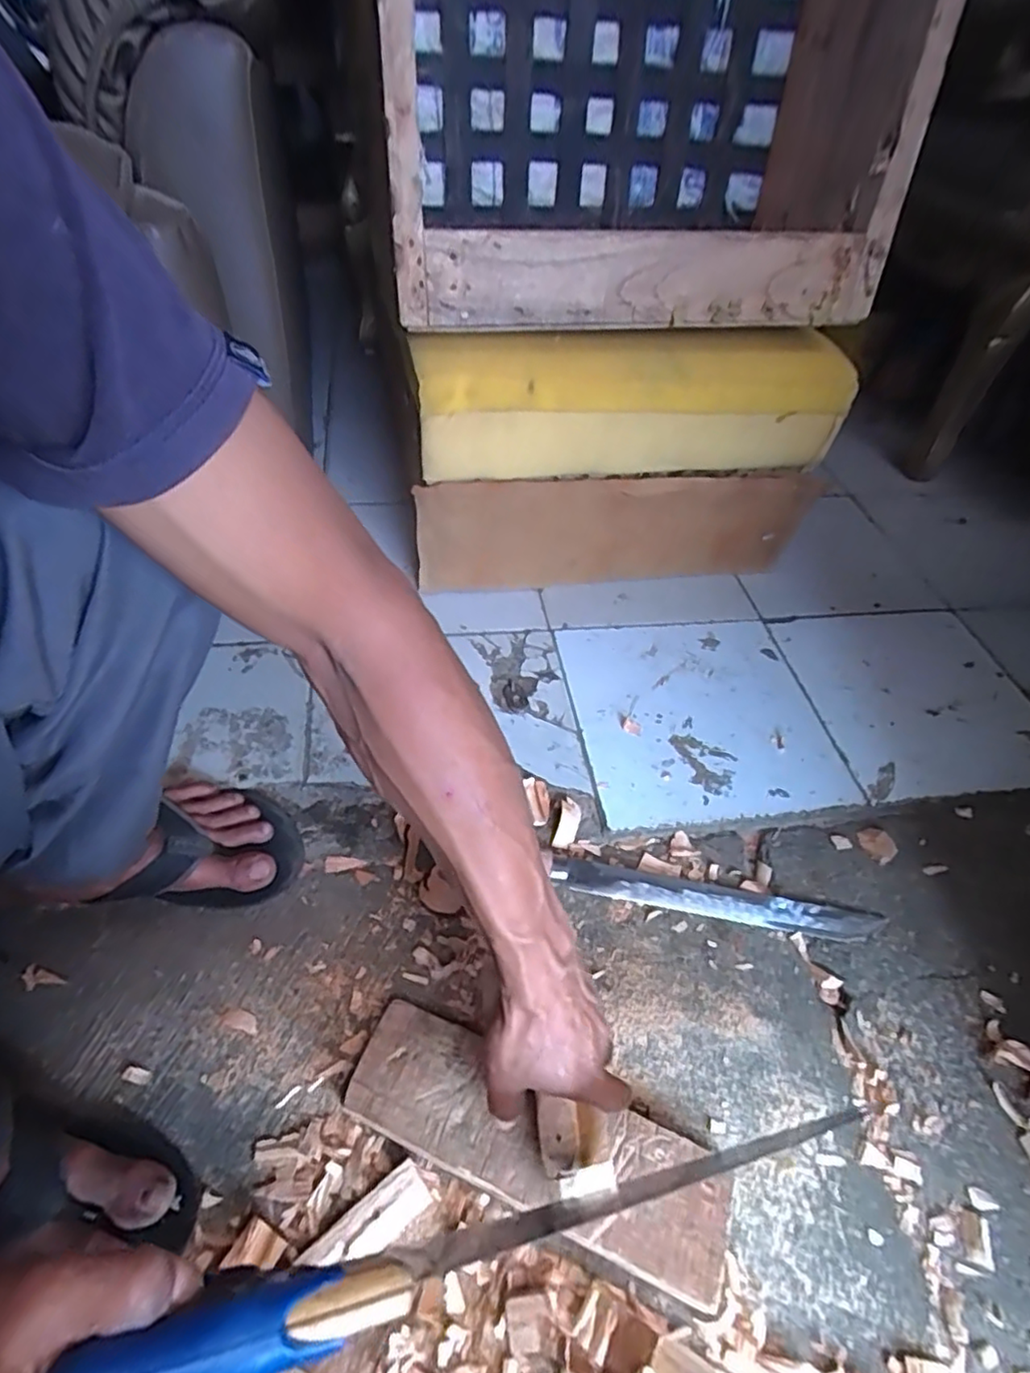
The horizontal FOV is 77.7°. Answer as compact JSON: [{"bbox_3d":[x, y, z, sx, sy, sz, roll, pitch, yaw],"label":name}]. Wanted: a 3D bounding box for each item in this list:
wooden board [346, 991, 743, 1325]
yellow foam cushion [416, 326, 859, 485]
[{"bbox_3d":[0.014,0.327,0.463,0.274,0.035,0.083,20,50,12],"label":"wooden board"},{"bbox_3d":[0.146,-0.320,0.730,0.508,0.146,0.052,-7,50,-12],"label":"yellow foam cushion"}]

